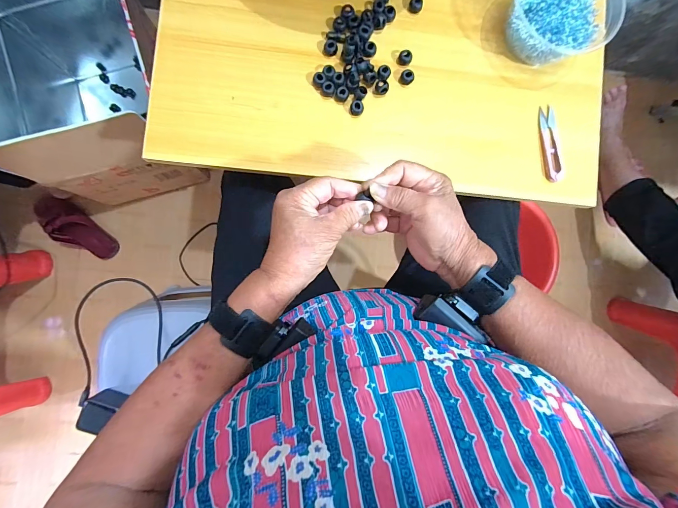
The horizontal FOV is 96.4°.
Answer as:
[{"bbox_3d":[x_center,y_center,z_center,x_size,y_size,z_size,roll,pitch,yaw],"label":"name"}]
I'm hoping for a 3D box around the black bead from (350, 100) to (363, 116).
[{"bbox_3d":[0.024,-0.189,0.392,0.017,0.010,0.016,1,83,-6],"label":"black bead"}]

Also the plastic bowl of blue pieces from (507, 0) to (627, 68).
[{"bbox_3d":[0.275,-0.301,0.372,0.119,0.059,0.118,1,83,-6],"label":"plastic bowl of blue pieces"}]

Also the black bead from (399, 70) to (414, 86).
[{"bbox_3d":[0.089,-0.232,0.398,0.018,0.012,0.017,28,82,-2],"label":"black bead"}]

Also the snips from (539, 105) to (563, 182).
[{"bbox_3d":[0.285,-0.148,0.411,0.022,0.011,0.101,-1,84,-6],"label":"snips"}]

